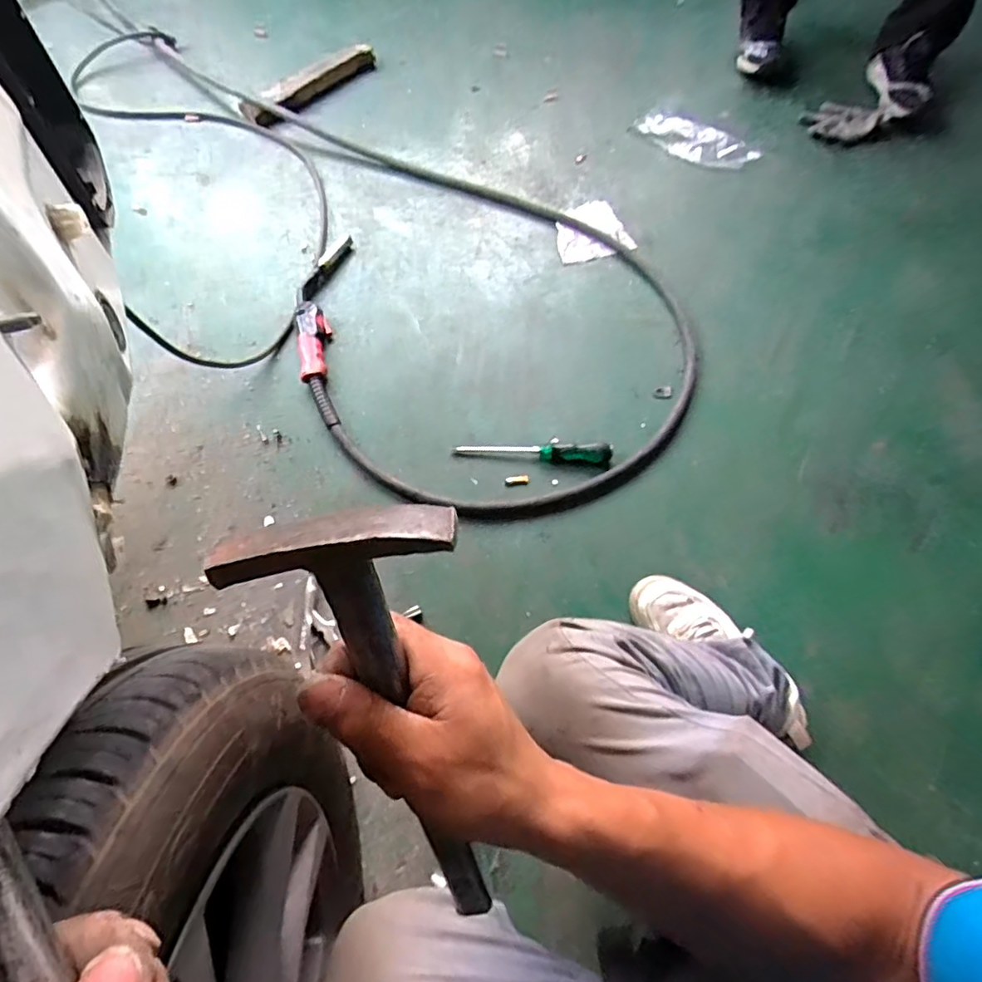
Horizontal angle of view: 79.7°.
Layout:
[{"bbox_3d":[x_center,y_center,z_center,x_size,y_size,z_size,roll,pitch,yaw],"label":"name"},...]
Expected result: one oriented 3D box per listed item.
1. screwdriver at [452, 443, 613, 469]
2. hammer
[{"bbox_3d":[0.070,-0.066,0.951,0.250,0.036,0.026,5,60,0],"label":"screwdriver"},{"bbox_3d":[-0.041,0.143,0.303,0.092,0.303,0.039,-17,32,-12],"label":"hammer"}]

